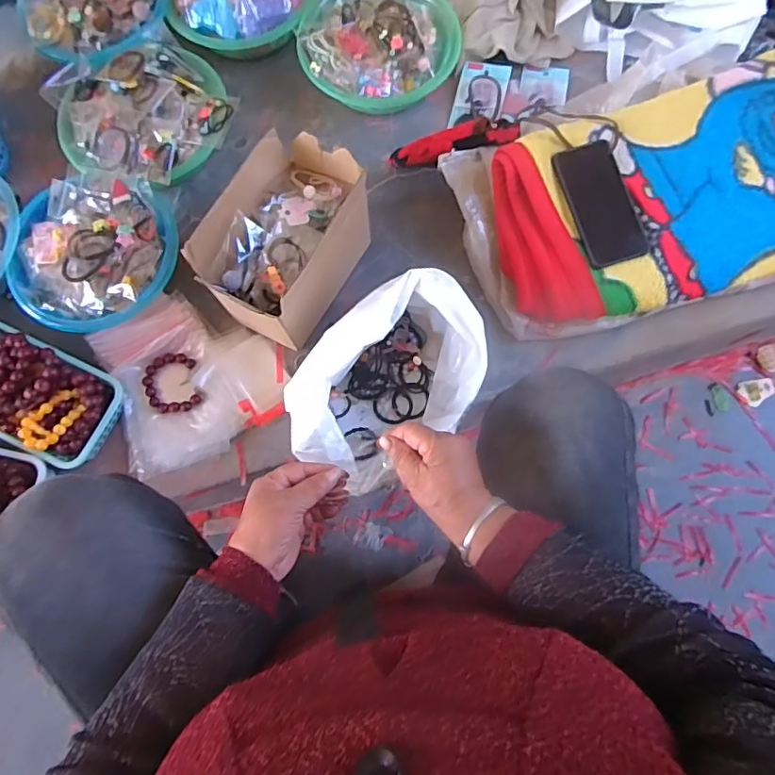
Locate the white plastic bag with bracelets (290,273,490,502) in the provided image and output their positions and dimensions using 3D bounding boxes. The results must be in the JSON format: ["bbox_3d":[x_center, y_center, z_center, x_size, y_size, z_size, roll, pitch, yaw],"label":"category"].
[{"bbox_3d":[0.002,-0.003,0.662,0.257,0.143,0.166,-40,78,-8],"label":"white plastic bag with bracelets"}]

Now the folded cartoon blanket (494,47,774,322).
[{"bbox_3d":[0.408,-0.269,0.702,0.534,0.105,0.277,-17,75,-3],"label":"folded cartoon blanket"}]

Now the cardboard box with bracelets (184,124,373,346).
[{"bbox_3d":[-0.123,-0.179,0.677,0.122,0.173,0.204,29,78,9],"label":"cardboard box with bracelets"}]

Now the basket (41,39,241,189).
[{"bbox_3d":[-0.355,-0.393,0.776,0.231,0.085,0.232,43,80,11],"label":"basket"}]

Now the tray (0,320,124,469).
[{"bbox_3d":[-0.485,-0.004,0.680,0.253,0.067,0.131,25,77,8],"label":"tray"}]

